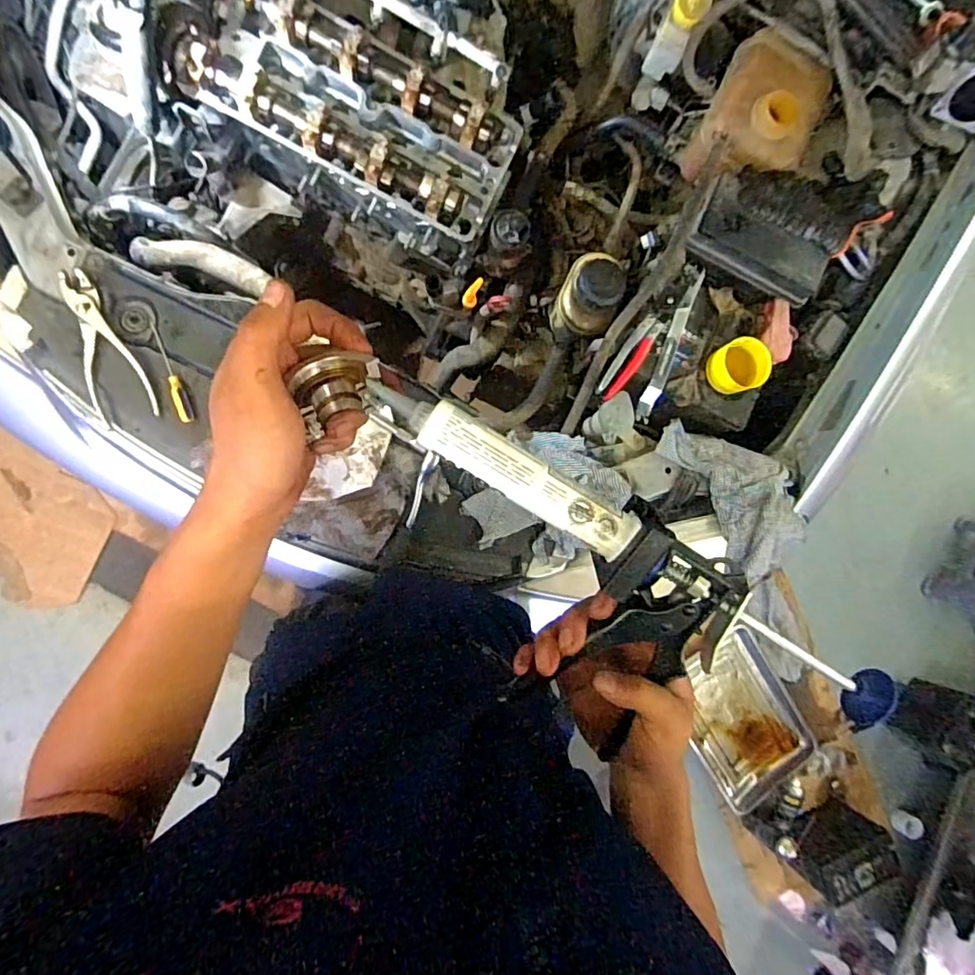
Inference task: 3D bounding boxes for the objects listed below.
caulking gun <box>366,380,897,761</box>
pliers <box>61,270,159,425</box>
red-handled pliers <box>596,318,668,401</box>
[{"bbox_3d":[0.068,0.080,0.369,0.380,0.072,0.137,35,82,-9],"label":"caulking gun"},{"bbox_3d":[-0.499,-0.177,0.716,0.083,0.013,0.189,-15,108,-2],"label":"pliers"},{"bbox_3d":[0.203,-0.184,0.779,0.037,0.022,0.138,37,82,-6],"label":"red-handled pliers"}]

